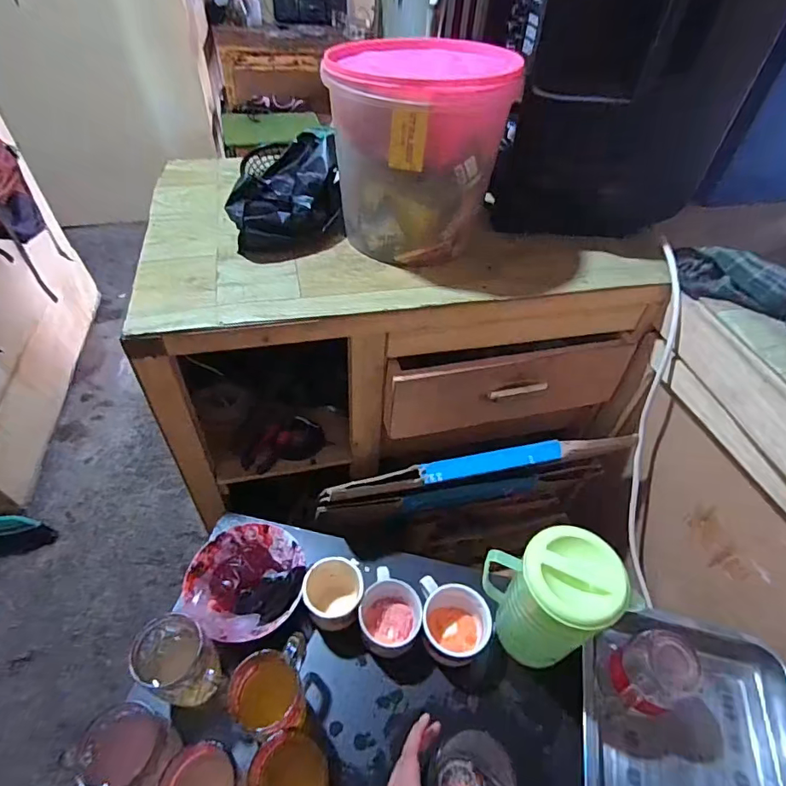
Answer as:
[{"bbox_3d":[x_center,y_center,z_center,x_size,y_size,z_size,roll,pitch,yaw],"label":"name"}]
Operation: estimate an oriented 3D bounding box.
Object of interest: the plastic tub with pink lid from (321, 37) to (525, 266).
[{"bbox_3d":[0.044,-0.353,0.713,0.213,0.239,0.235,29,53,22],"label":"plastic tub with pink lid"}]

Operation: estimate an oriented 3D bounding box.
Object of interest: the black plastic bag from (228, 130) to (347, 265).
[{"bbox_3d":[-0.162,-0.302,0.748,0.163,0.110,0.177,-7,49,-9],"label":"black plastic bag"}]

